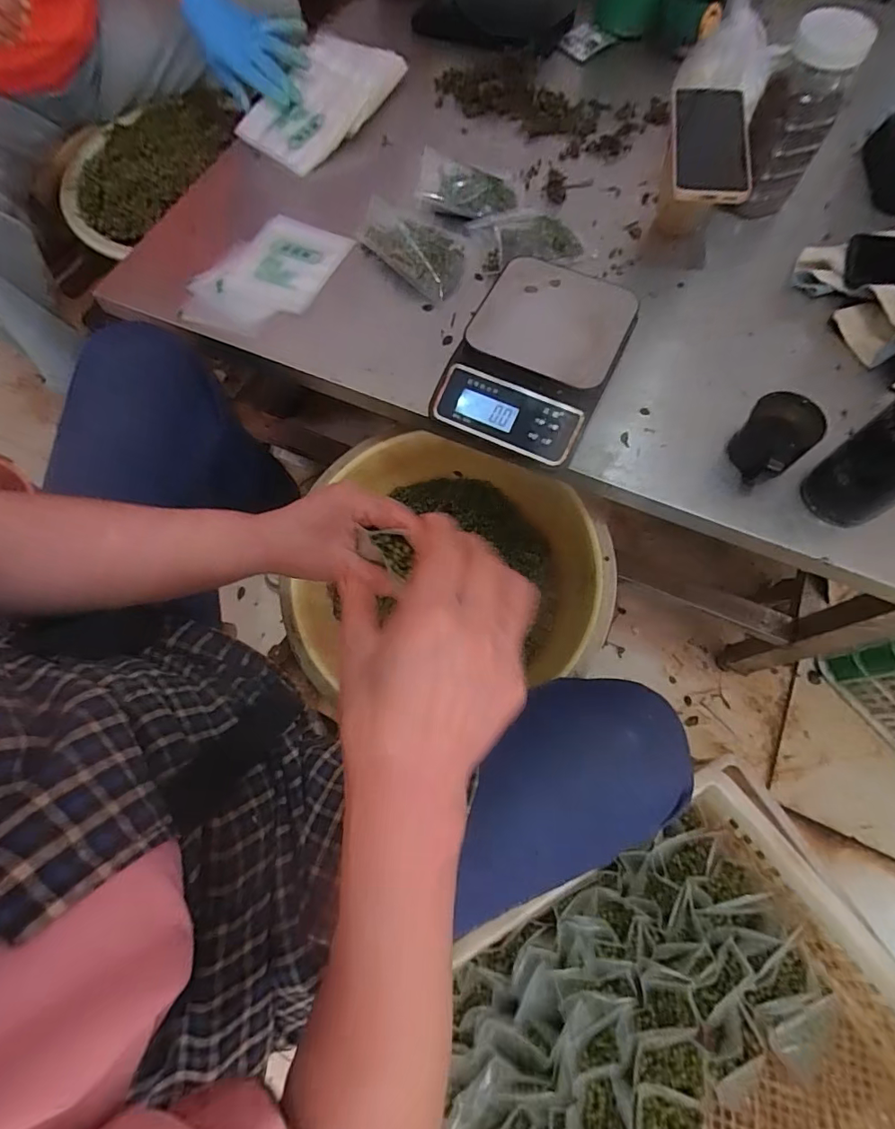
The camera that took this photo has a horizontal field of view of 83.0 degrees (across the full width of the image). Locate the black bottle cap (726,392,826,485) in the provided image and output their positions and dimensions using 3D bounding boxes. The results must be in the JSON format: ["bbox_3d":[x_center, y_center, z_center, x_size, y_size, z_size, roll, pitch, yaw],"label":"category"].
[{"bbox_3d":[0.298,-0.114,0.472,0.057,0.068,0.059,-1,71,2],"label":"black bottle cap"}]

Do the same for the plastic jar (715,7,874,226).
[{"bbox_3d":[0.381,-0.490,0.566,0.082,0.161,0.072,26,73,10],"label":"plastic jar"}]

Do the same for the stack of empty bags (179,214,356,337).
[{"bbox_3d":[-0.209,-0.335,0.587,0.114,0.024,0.191,34,75,13],"label":"stack of empty bags"}]

